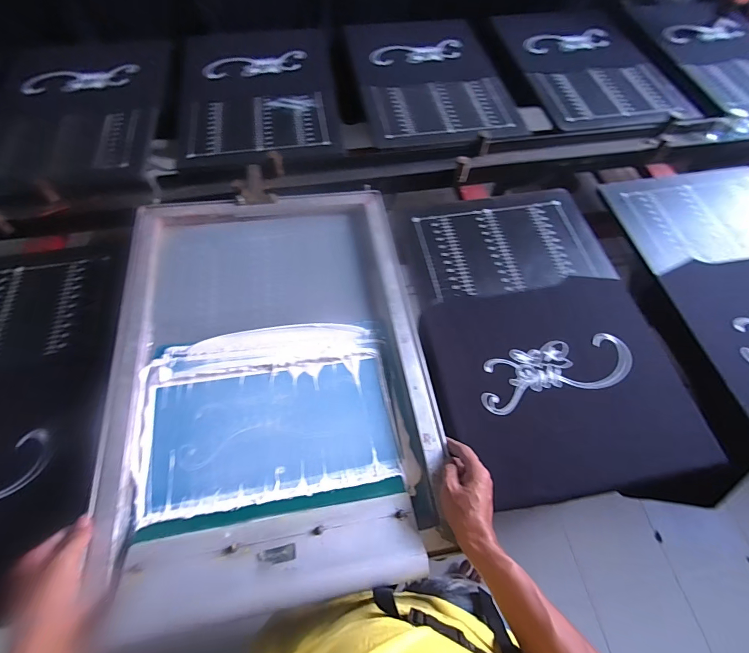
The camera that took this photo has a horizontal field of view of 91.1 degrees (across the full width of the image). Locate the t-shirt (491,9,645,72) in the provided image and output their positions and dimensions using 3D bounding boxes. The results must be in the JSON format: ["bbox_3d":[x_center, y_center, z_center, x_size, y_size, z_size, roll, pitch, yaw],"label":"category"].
[{"bbox_3d":[0.600,-0.885,1.146,0.420,0.035,0.334,-13,65,-8],"label":"t-shirt"}]

